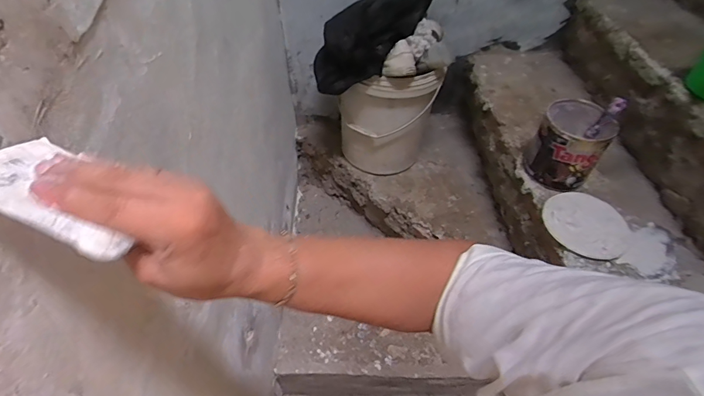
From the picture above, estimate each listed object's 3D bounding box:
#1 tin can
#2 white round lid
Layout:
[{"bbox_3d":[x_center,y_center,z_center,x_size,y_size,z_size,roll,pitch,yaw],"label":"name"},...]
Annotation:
[{"bbox_3d":[0.510,-0.127,0.940,0.146,0.144,0.160,33,57,25],"label":"tin can"},{"bbox_3d":[0.509,0.054,0.862,0.168,0.029,0.163,0,49,0],"label":"white round lid"}]

